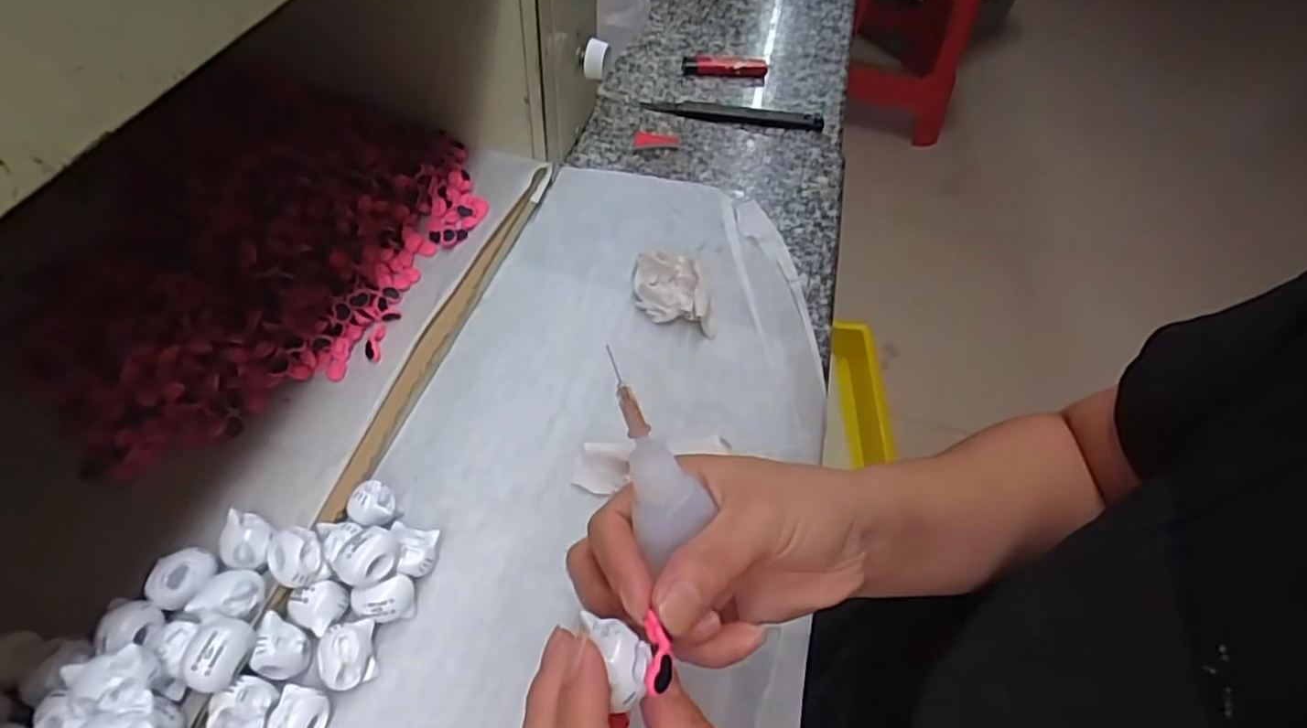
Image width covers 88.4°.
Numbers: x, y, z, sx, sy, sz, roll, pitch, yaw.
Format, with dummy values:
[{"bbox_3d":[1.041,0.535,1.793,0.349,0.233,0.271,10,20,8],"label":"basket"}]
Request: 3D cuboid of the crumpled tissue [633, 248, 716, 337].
[{"bbox_3d":[0.010,-0.044,0.415,0.042,0.018,0.054,-3,55,-9],"label":"crumpled tissue"}]

